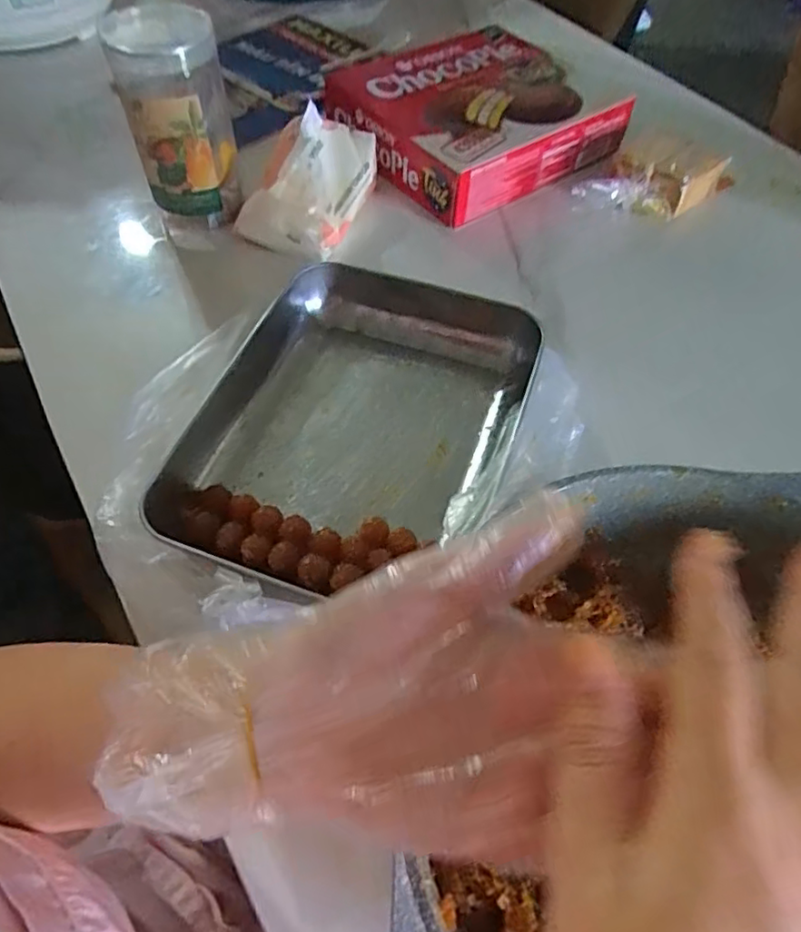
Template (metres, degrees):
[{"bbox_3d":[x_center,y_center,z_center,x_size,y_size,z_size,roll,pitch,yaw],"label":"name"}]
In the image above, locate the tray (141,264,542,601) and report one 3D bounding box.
[{"bbox_3d":[-0.028,-0.029,0.421,0.196,0.050,0.252,23,58,12],"label":"tray"}]

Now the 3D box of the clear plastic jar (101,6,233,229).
[{"bbox_3d":[-0.186,-0.290,0.520,0.083,0.142,0.101,-19,59,-15],"label":"clear plastic jar"}]

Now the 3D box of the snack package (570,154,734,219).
[{"bbox_3d":[0.248,-0.270,0.586,0.178,0.039,0.049,-11,58,-10],"label":"snack package"}]

